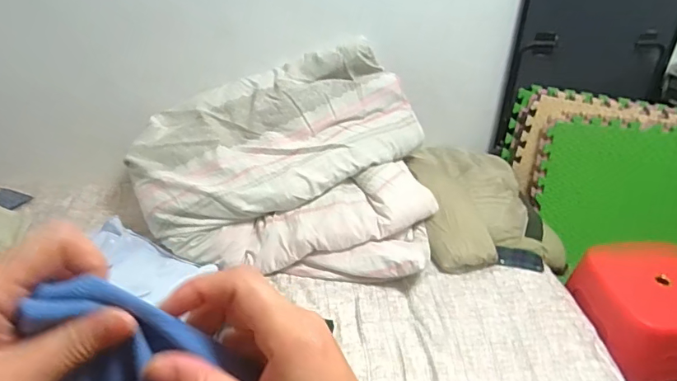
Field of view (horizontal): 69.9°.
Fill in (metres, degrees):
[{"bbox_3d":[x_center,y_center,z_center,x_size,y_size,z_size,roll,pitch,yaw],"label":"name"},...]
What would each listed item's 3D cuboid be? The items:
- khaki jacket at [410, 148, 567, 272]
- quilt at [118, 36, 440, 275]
[{"bbox_3d":[0.444,0.048,1.486,0.402,0.153,0.480,-2,35,-4],"label":"khaki jacket"},{"bbox_3d":[-0.164,-0.085,1.370,0.849,0.392,0.505,5,35,6],"label":"quilt"}]

